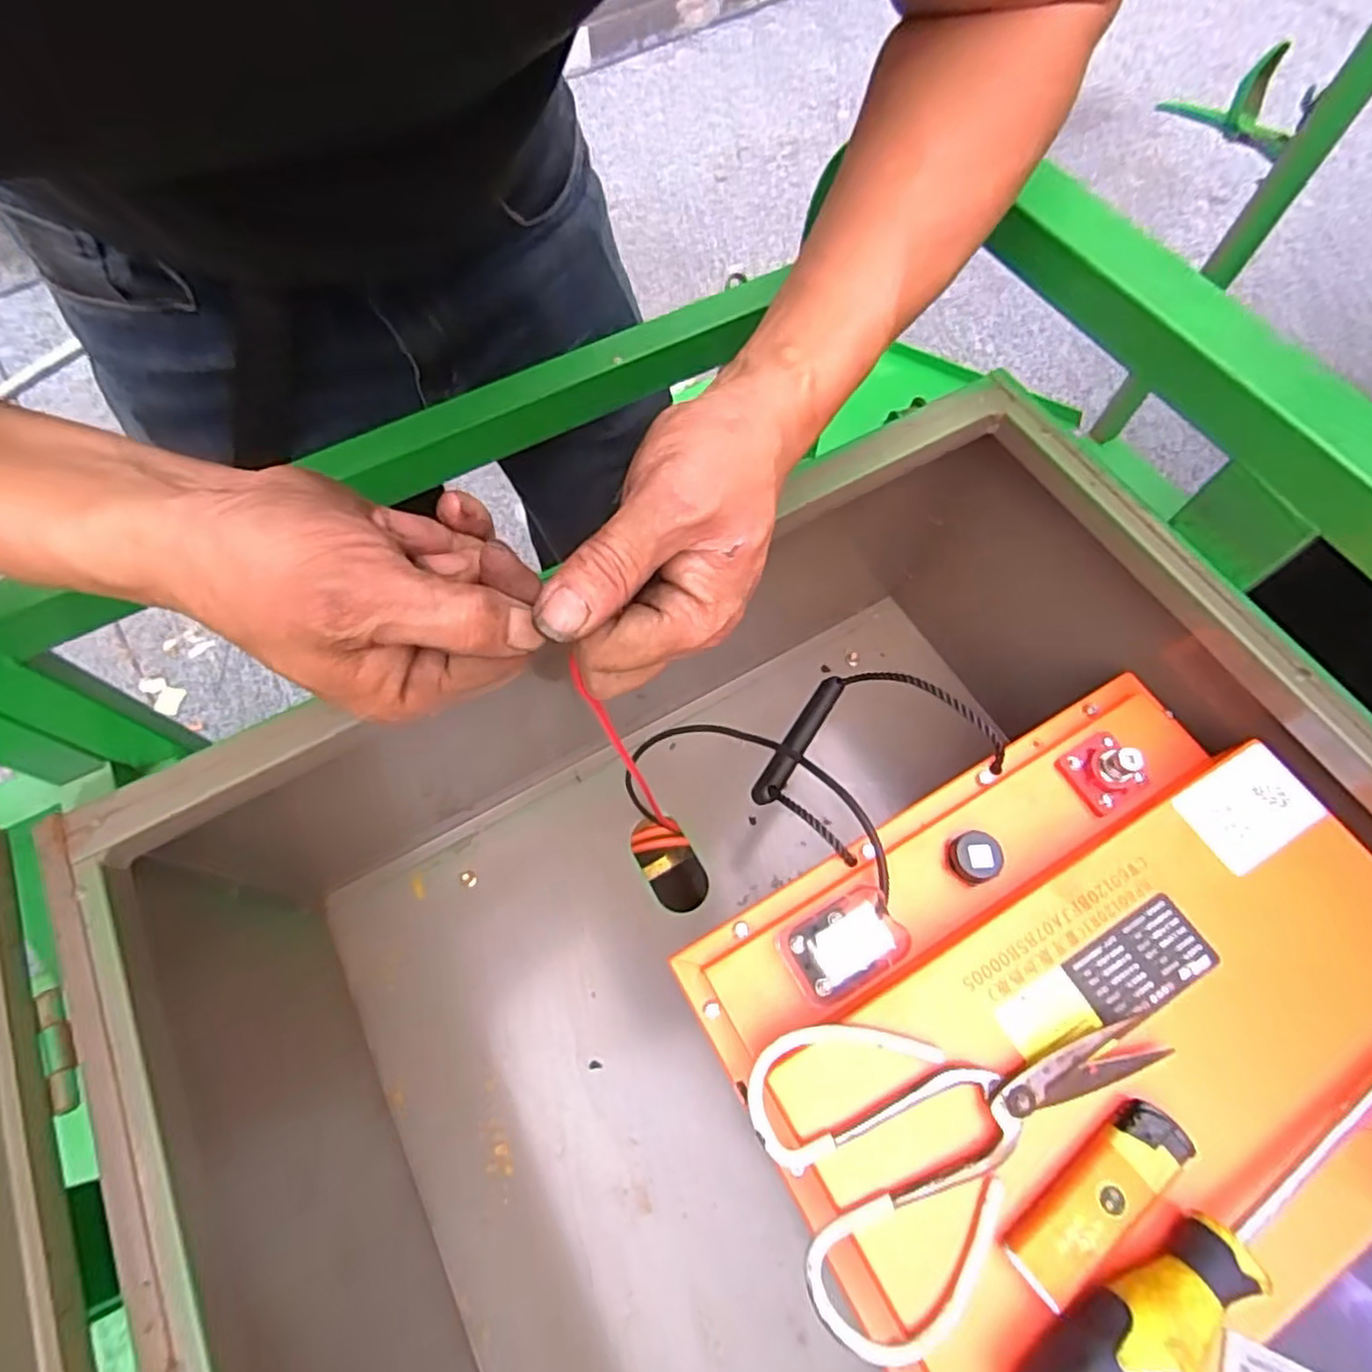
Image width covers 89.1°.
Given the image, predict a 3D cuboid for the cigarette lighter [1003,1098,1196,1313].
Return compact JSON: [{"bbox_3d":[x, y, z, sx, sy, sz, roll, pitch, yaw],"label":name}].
[{"bbox_3d":[0.157,0.194,0.263,0.079,0.009,0.027,-35,70,-14],"label":"cigarette lighter"}]

